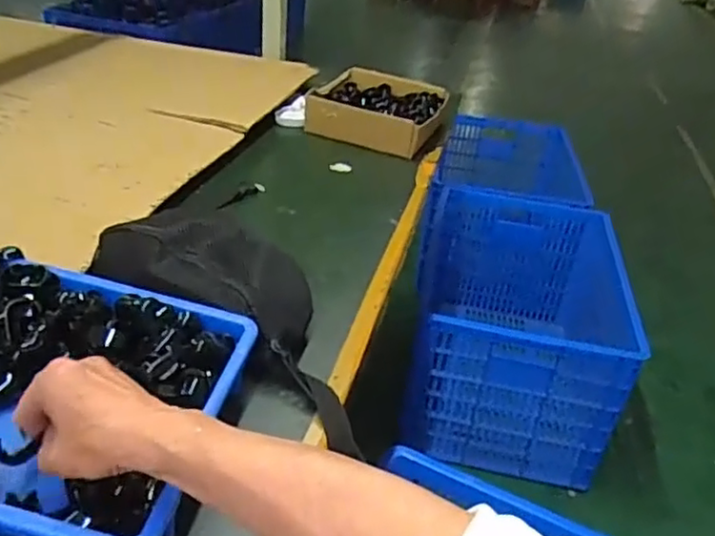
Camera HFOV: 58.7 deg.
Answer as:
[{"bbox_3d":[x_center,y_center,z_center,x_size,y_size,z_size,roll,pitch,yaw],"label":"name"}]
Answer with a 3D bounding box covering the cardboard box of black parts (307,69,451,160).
[{"bbox_3d":[0.033,-0.292,1.162,0.221,0.071,0.217,17,34,14],"label":"cardboard box of black parts"}]

